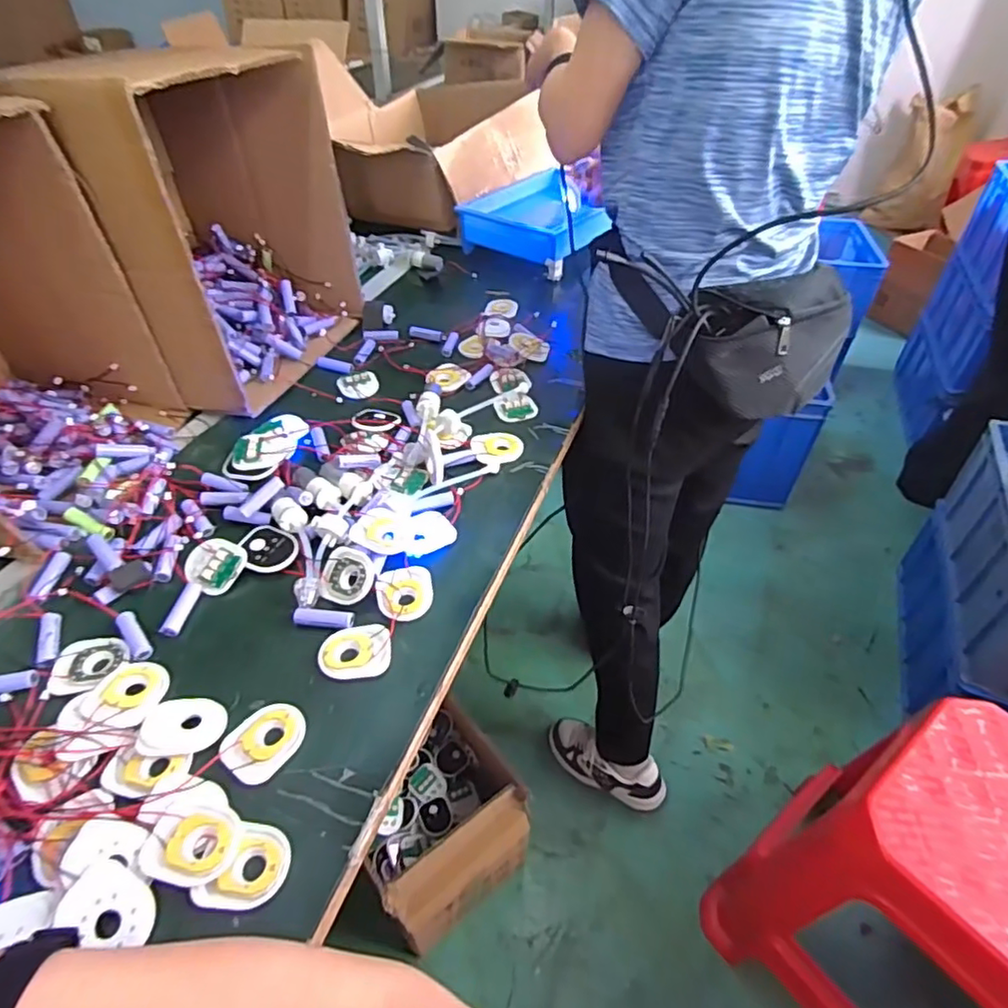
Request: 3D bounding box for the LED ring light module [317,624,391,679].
[{"bbox_3d":[-0.123,0.123,0.508,0.058,0.008,0.049,0,44,-1],"label":"LED ring light module"}]

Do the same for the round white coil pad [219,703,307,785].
[{"bbox_3d":[-0.181,0.177,0.455,0.050,0.011,0.058,21,47,20],"label":"round white coil pad"}]

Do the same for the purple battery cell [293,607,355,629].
[{"bbox_3d":[-0.157,0.101,0.532,0.052,0.012,0.015,5,44,5],"label":"purple battery cell"}]

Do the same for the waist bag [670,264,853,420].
[{"bbox_3d":[0.291,-0.174,0.676,0.216,0.128,0.072,-7,45,-8],"label":"waist bag"}]

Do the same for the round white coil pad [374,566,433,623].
[{"bbox_3d":[-0.090,0.077,0.549,0.048,0.006,0.067,-11,45,-11],"label":"round white coil pad"}]

